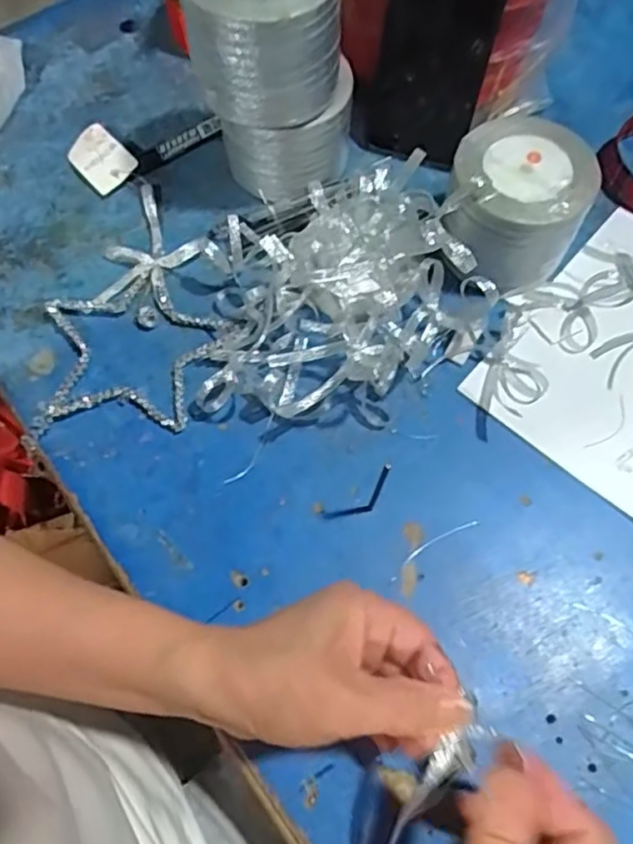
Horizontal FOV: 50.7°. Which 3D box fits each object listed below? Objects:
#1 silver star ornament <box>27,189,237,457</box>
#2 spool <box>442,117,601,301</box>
[{"bbox_3d":[-0.122,-0.083,0.475,0.127,0.011,0.203,1,67,2],"label":"silver star ornament"},{"bbox_3d":[0.134,-0.142,0.462,0.091,0.083,0.110,20,69,10],"label":"spool"}]

